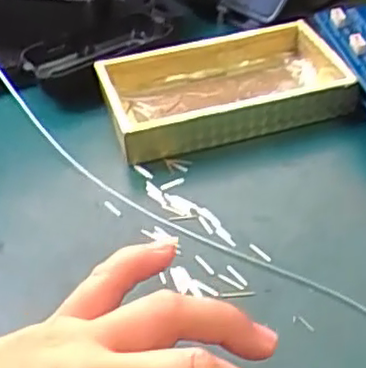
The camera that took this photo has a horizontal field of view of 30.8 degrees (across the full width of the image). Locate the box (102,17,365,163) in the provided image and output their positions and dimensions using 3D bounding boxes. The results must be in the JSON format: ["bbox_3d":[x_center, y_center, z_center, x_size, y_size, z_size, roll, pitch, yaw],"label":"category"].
[{"bbox_3d":[0.027,-0.063,0.441,0.149,0.028,0.090,-10,39,-6],"label":"box"}]

